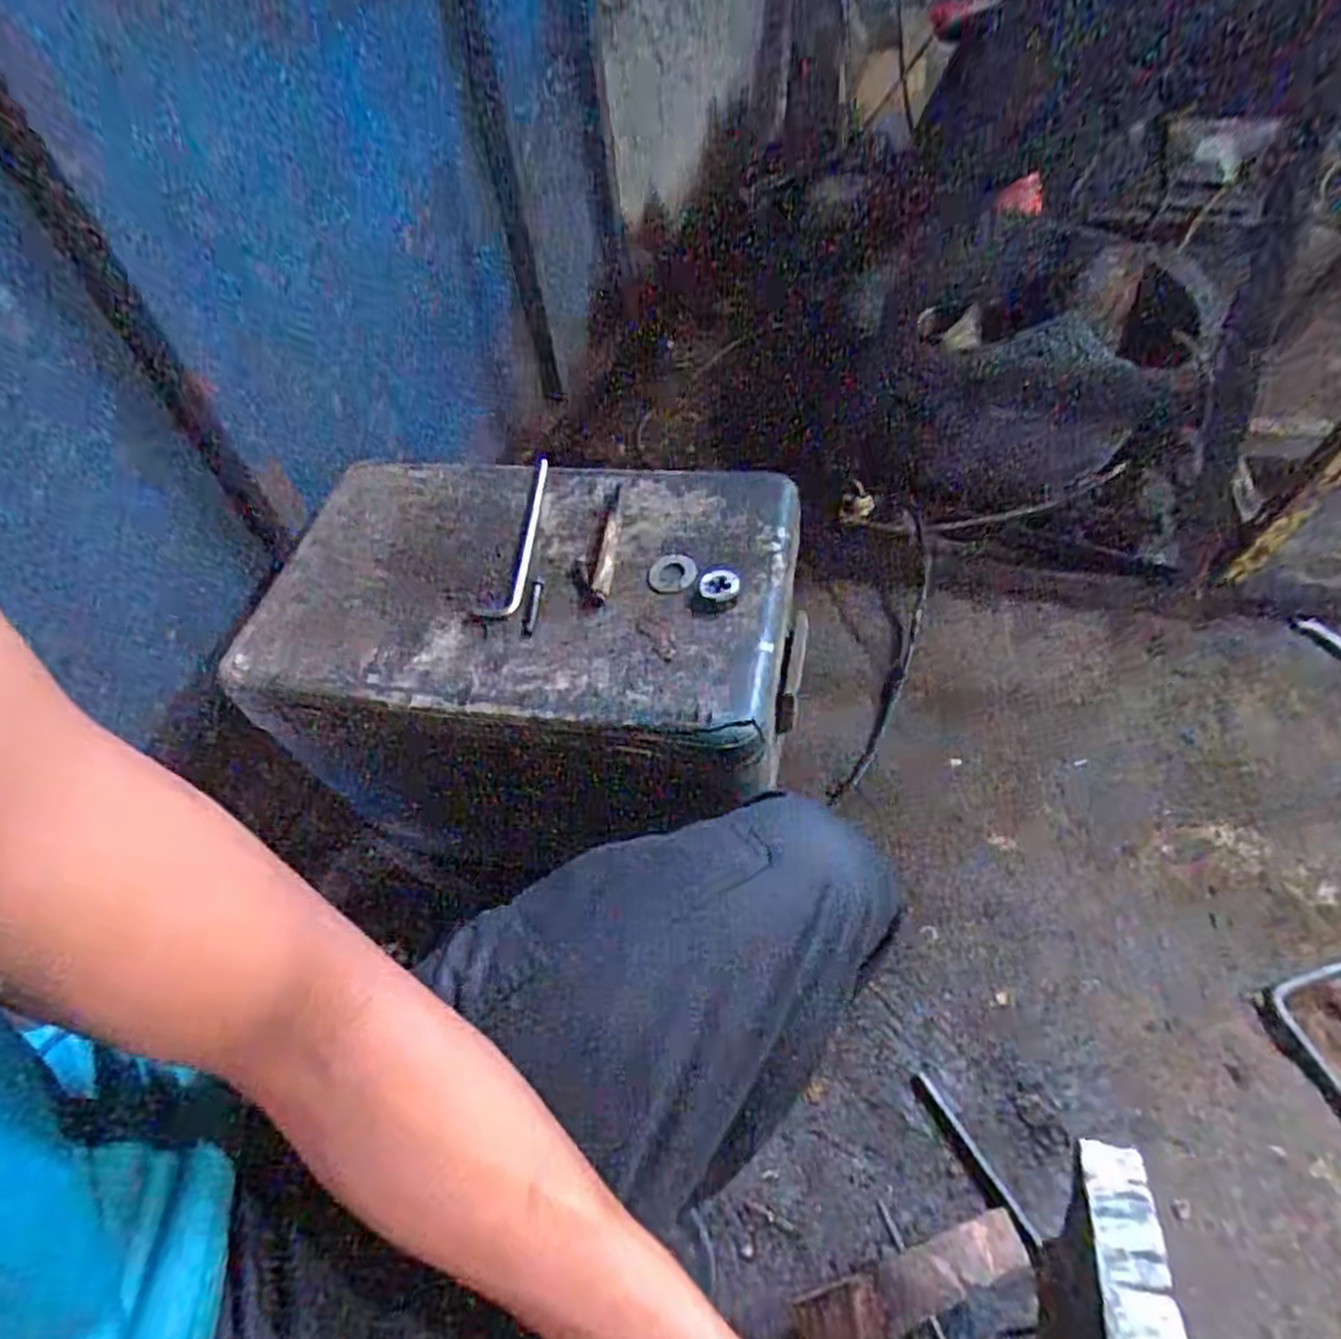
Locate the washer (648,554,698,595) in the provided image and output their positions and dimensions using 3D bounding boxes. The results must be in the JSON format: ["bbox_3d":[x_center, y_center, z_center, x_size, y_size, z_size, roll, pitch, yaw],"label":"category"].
[{"bbox_3d":[0.002,-0.085,0.700,0.043,0.004,0.042,-6,63,13],"label":"washer"}]

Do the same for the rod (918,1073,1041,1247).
[{"bbox_3d":[0.291,0.459,0.733,0.010,0.013,0.155,-24,54,-15],"label":"rod"}]

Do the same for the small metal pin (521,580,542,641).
[{"bbox_3d":[-0.124,-0.055,0.692,0.012,0.009,0.062,3,52,6],"label":"small metal pin"}]

